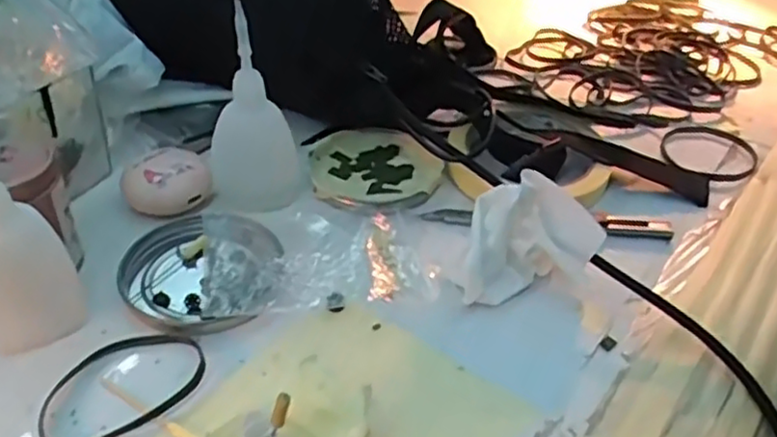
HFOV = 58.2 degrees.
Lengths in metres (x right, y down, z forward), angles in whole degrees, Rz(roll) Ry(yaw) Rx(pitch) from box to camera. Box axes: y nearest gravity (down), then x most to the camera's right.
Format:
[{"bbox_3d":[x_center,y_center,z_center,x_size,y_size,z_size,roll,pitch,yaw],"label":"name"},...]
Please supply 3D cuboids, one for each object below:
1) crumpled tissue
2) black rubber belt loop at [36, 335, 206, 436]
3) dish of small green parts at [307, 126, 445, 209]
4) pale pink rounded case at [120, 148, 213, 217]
[{"bbox_3d":[0.067,0.010,0.349,0.067,0.045,0.044,-8,40,-14],"label":"crumpled tissue"},{"bbox_3d":[-0.114,0.069,0.297,0.070,0.004,0.049,-20,44,-26],"label":"black rubber belt loop"},{"bbox_3d":[-0.008,-0.030,0.423,0.079,0.014,0.075,0,40,0],"label":"dish of small green parts"},{"bbox_3d":[-0.124,-0.021,0.390,0.047,0.019,0.035,-10,41,-17],"label":"pale pink rounded case"}]

